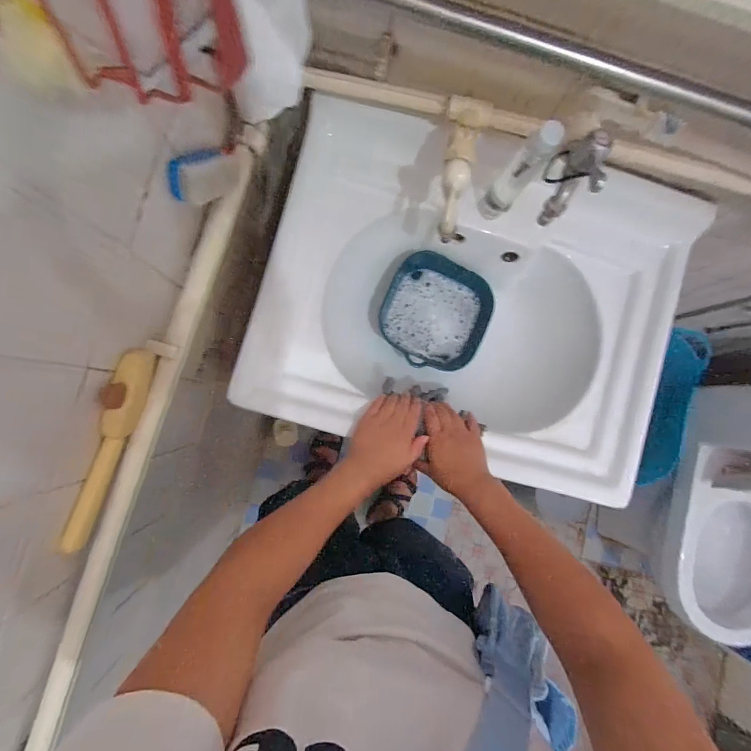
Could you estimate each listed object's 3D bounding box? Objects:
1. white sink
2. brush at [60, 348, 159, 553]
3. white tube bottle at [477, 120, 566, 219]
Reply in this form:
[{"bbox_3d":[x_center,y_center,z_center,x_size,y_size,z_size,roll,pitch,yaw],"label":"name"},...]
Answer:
[{"bbox_3d":[0.144,-0.110,0.605,0.584,0.151,0.472,16,86,-4],"label":"white sink"},{"bbox_3d":[-0.259,0.071,0.366,0.021,0.040,0.195,17,86,-4],"label":"brush"},{"bbox_3d":[0.180,-0.256,0.484,0.038,0.166,0.031,41,85,-2],"label":"white tube bottle"}]

